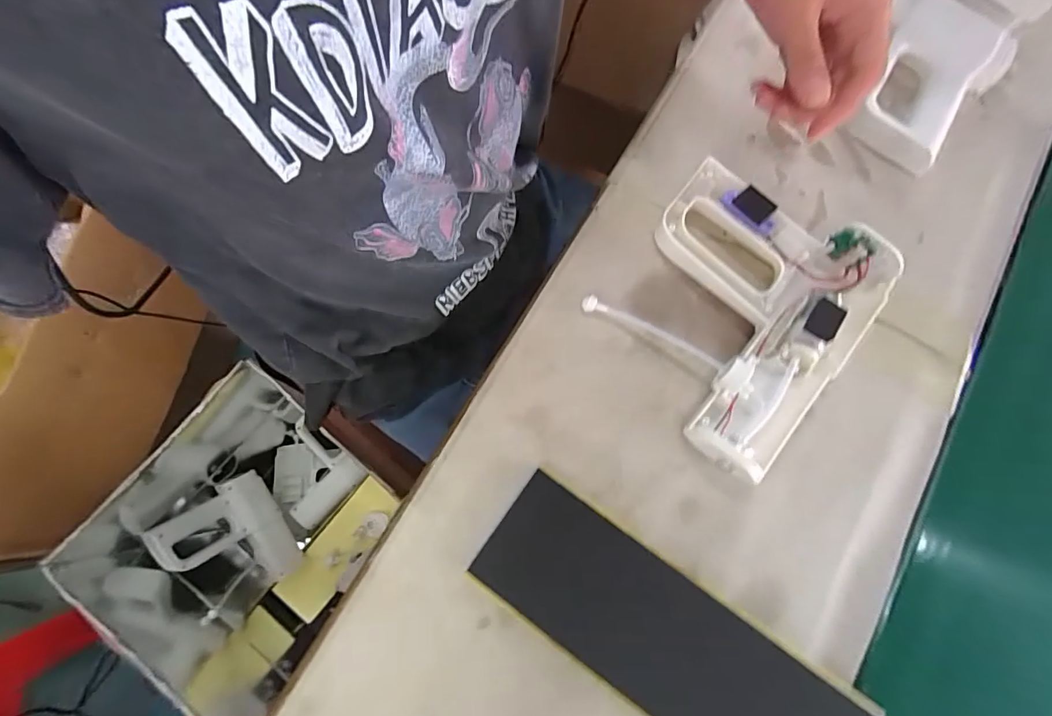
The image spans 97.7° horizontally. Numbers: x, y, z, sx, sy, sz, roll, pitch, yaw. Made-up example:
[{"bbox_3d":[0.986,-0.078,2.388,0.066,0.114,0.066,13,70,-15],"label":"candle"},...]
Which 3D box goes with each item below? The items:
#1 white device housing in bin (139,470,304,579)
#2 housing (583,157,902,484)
[{"bbox_3d":[-0.516,0.332,0.811,0.183,0.041,0.207,-36,104,-47],"label":"white device housing in bin"},{"bbox_3d":[0.163,-0.038,0.367,0.179,0.045,0.206,39,80,6],"label":"housing"}]

